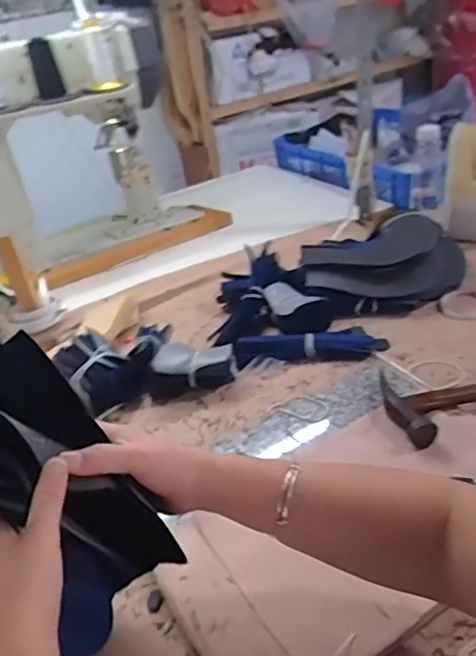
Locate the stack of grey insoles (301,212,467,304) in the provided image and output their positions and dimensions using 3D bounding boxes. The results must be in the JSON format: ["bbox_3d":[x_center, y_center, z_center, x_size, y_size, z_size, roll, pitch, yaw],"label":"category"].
[{"bbox_3d":[0.255,-0.112,0.968,0.287,0.091,0.158,-8,31,2],"label":"stack of grey insoles"}]

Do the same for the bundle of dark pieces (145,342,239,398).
[{"bbox_3d":[-0.068,0.056,0.822,0.125,0.057,0.063,-9,31,0],"label":"bundle of dark pieces"}]

